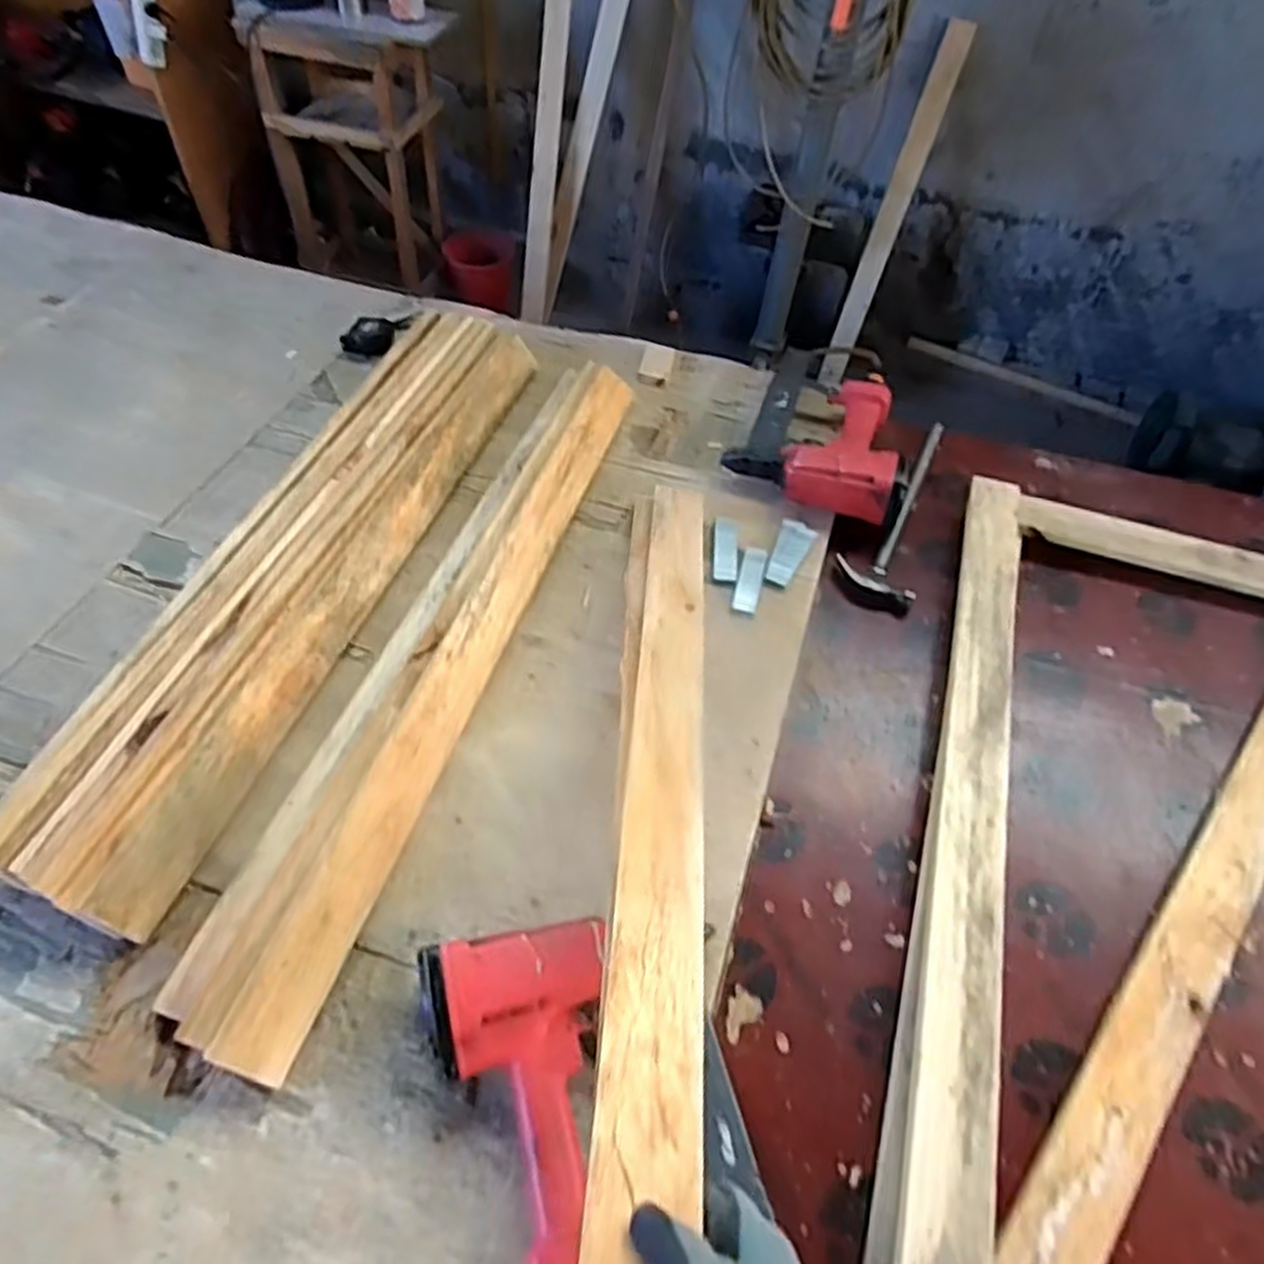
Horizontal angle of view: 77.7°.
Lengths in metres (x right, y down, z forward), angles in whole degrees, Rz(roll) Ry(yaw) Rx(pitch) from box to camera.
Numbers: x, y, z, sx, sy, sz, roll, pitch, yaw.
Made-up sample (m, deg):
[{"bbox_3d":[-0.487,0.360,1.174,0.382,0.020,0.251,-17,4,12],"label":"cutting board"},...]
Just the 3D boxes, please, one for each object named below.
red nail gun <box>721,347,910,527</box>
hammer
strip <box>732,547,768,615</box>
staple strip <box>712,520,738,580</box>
[{"bbox_3d":[0.271,-0.295,1.103,0.237,0.079,0.331,14,52,7],"label":"red nail gun"},{"bbox_3d":[0.349,-0.177,1.048,0.099,0.025,0.378,17,53,10],"label":"hammer"},{"bbox_3d":[0.146,-0.065,0.962,0.031,0.009,0.100,14,53,7],"label":"strip"},{"bbox_3d":[0.119,-0.106,0.994,0.030,0.006,0.106,6,52,1],"label":"staple strip"}]

